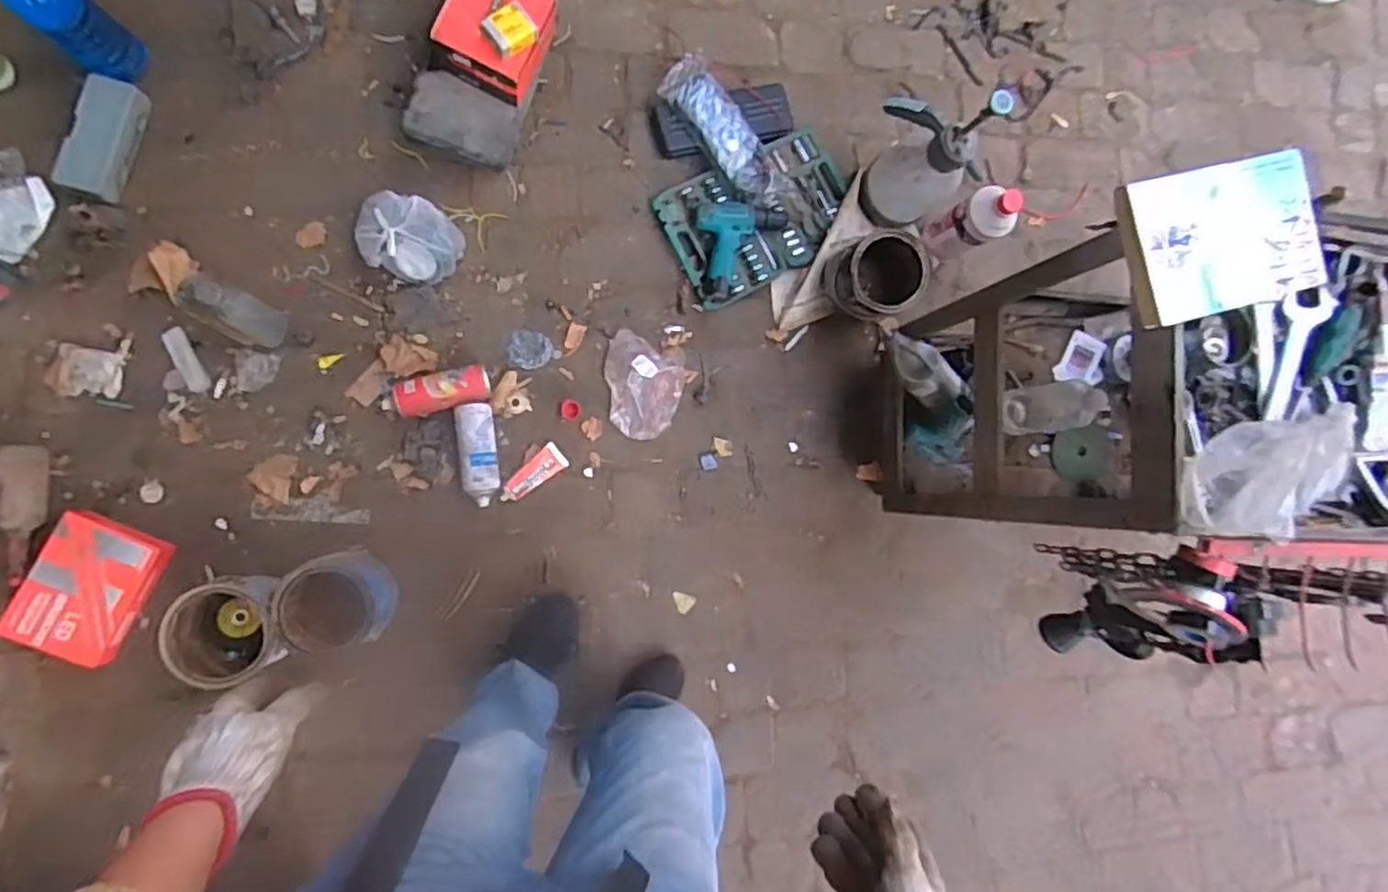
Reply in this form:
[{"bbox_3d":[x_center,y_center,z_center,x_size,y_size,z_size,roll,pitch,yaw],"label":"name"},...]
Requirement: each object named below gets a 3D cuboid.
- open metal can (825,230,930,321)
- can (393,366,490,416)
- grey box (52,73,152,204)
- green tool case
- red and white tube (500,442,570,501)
[{"bbox_3d":[0.340,-0.316,1.308,0.165,0.131,0.148,7,85,-9],"label":"open metal can"},{"bbox_3d":[-0.448,-0.099,1.269,0.161,0.054,0.070,-14,88,-11],"label":"can"},{"bbox_3d":[-0.969,-0.504,1.168,0.084,0.048,0.193,15,83,-9],"label":"grey box"},{"bbox_3d":[0.131,-0.440,1.361,0.358,0.054,0.238,-28,91,-11],"label":"green tool case"},{"bbox_3d":[-0.295,0.055,1.304,0.131,0.016,0.052,-43,94,-10],"label":"red and white tube"}]

